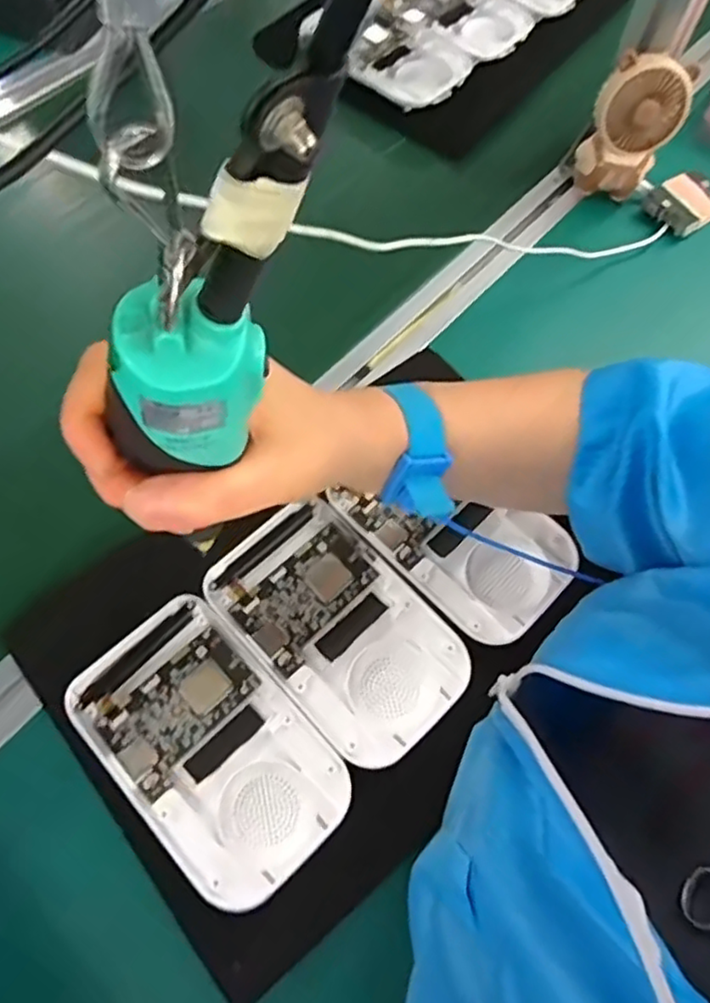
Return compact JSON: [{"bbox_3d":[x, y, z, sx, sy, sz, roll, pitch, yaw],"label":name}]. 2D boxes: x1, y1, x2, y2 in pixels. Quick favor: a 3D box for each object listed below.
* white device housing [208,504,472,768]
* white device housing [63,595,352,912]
[{"bbox_3d":[-0.010,0.074,0.402,0.097,0.012,0.157,-40,71,-18],"label":"white device housing"},{"bbox_3d":[-0.081,0.136,0.370,0.098,0.015,0.155,-40,71,-18],"label":"white device housing"}]

